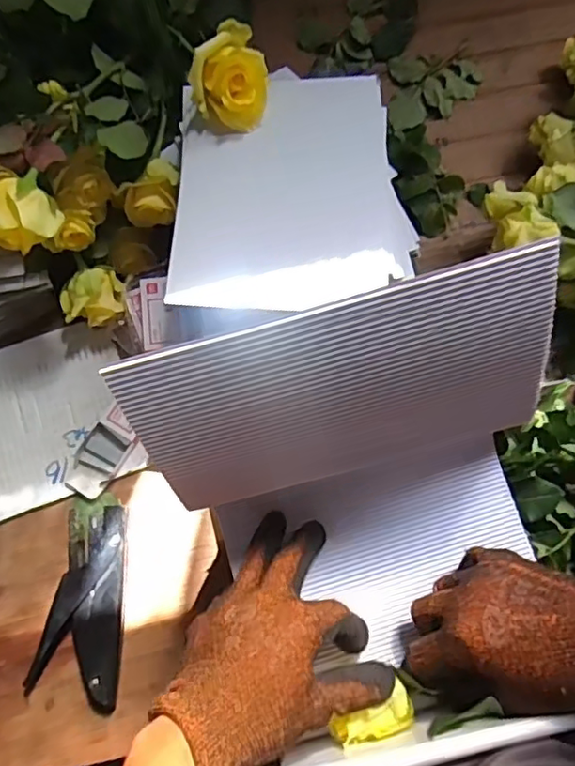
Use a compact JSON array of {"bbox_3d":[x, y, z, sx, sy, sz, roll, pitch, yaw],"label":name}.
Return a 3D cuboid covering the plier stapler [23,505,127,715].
[{"bbox_3d":[-0.164,0.183,0.492,0.073,0.025,0.151,10,78,2],"label":"plier stapler"}]

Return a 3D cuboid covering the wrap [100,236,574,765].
[{"bbox_3d":[0.060,0.087,0.331,0.211,0.189,0.252,-20,79,-4],"label":"wrap"}]

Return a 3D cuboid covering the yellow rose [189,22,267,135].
[{"bbox_3d":[-0.044,-0.234,0.445,0.058,0.043,0.066,0,78,0],"label":"yellow rose"}]

